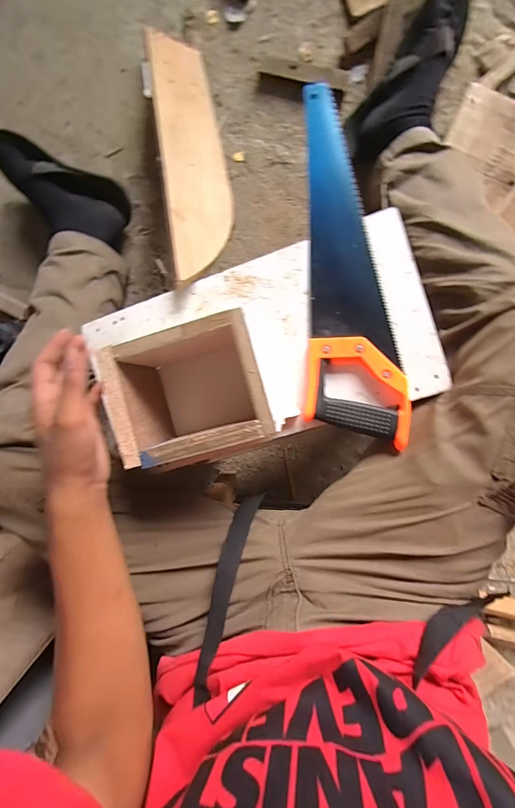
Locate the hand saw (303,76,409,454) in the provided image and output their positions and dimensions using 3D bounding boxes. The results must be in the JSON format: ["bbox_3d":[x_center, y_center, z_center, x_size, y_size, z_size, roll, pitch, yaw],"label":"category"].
[{"bbox_3d":[0.117,-0.166,0.420,0.113,0.039,0.406,0,94,6],"label":"hand saw"}]

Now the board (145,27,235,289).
[{"bbox_3d":[-0.100,-0.399,0.544,0.104,0.012,0.548,-1,68,-25],"label":"board"}]

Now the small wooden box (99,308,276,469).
[{"bbox_3d":[-0.068,-0.015,0.389,0.152,0.100,0.123,-15,92,7],"label":"small wooden box"}]

